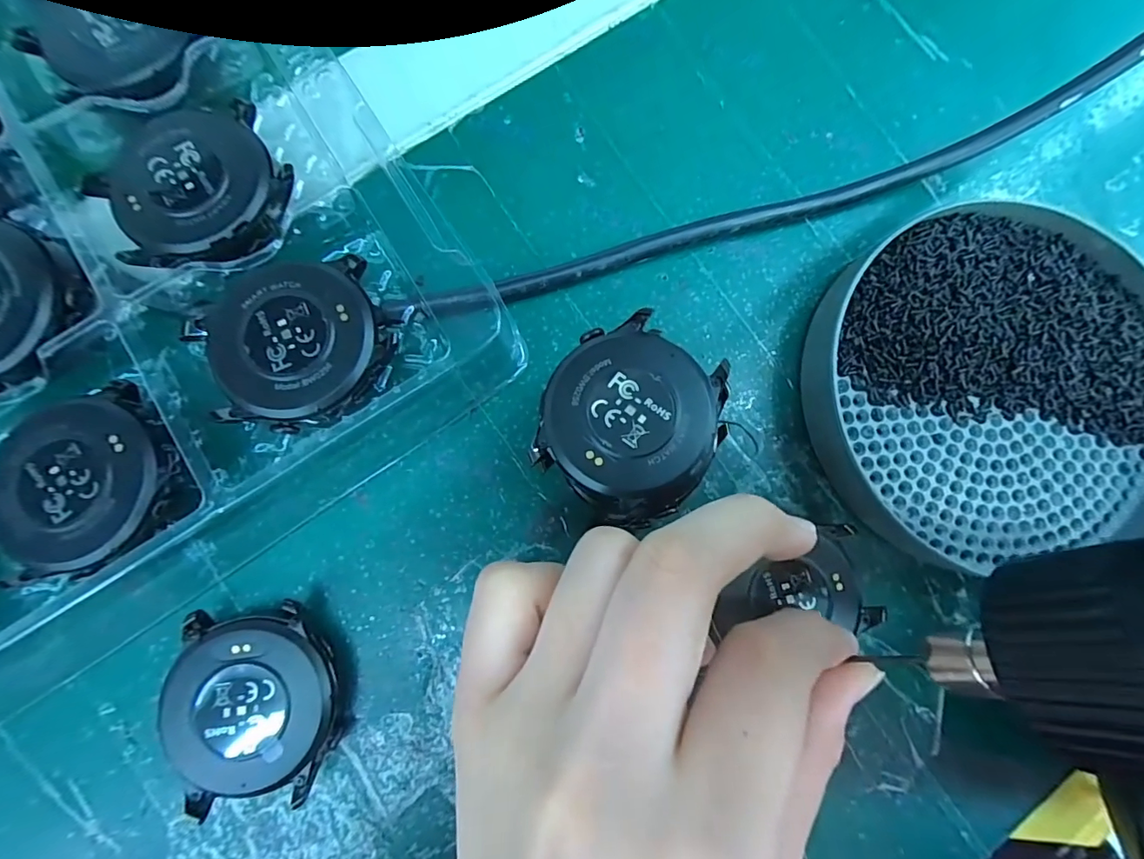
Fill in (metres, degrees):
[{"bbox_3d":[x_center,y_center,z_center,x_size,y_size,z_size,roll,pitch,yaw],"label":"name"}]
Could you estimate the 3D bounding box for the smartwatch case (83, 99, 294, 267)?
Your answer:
[{"bbox_3d":[-0.106,-0.070,0.139,0.049,0.009,0.046,-6,84,-3],"label":"smartwatch case"}]

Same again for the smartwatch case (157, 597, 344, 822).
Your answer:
[{"bbox_3d":[-0.087,0.074,0.133,0.043,0.016,0.049,2,83,-2],"label":"smartwatch case"}]

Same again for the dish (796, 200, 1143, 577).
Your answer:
[{"bbox_3d":[0.132,-0.014,0.153,0.113,0.014,0.106,0,83,-2],"label":"dish"}]

